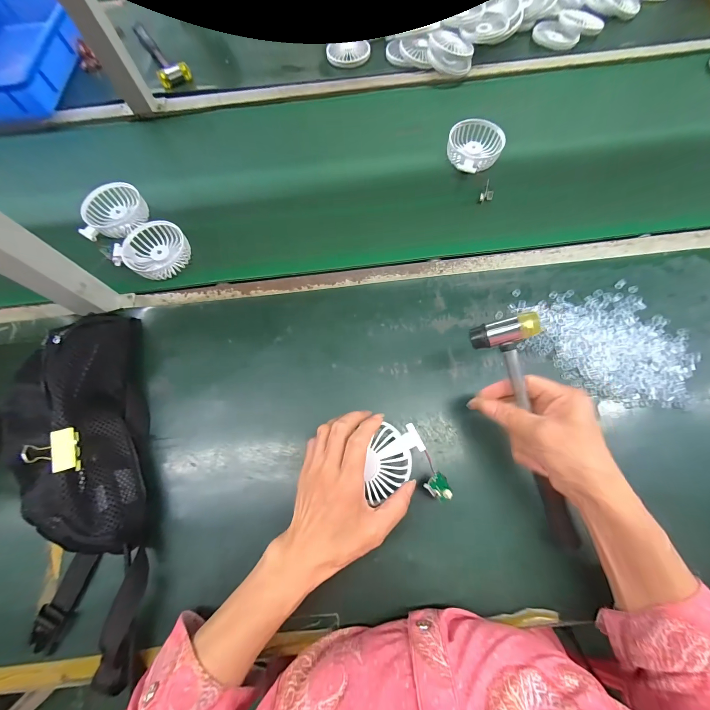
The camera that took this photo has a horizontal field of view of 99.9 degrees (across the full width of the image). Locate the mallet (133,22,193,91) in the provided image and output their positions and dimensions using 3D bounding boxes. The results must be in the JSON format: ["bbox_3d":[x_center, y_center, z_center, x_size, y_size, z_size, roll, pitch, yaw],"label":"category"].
[{"bbox_3d":[-0.403,-0.623,0.614,0.059,0.031,0.213,-31,72,-7],"label":"mallet"}]

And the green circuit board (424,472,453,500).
[{"bbox_3d":[0.090,0.141,0.318,0.024,0.008,0.029,-39,93,-22],"label":"green circuit board"}]

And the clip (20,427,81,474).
[{"bbox_3d":[-0.293,0.094,0.294,0.017,0.049,0.040,-17,71,-2],"label":"clip"}]

